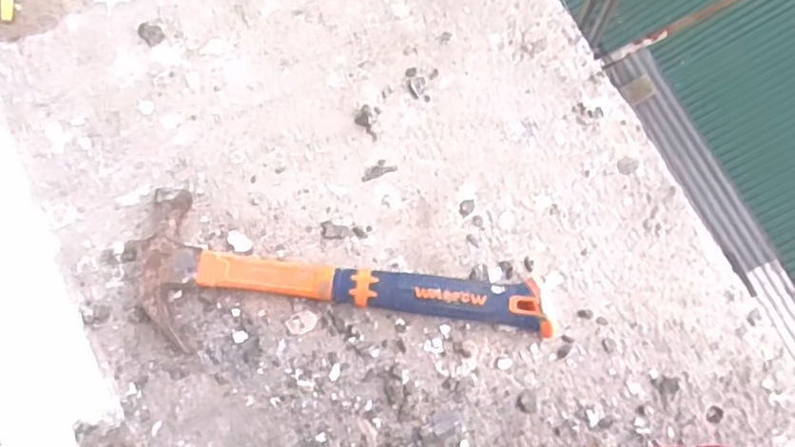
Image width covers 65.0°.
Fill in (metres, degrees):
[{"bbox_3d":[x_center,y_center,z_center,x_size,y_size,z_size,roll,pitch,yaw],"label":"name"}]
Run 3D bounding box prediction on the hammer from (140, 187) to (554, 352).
[{"bbox_3d":[-0.043,0.051,0.490,0.314,0.031,0.105,8,77,0],"label":"hammer"}]

